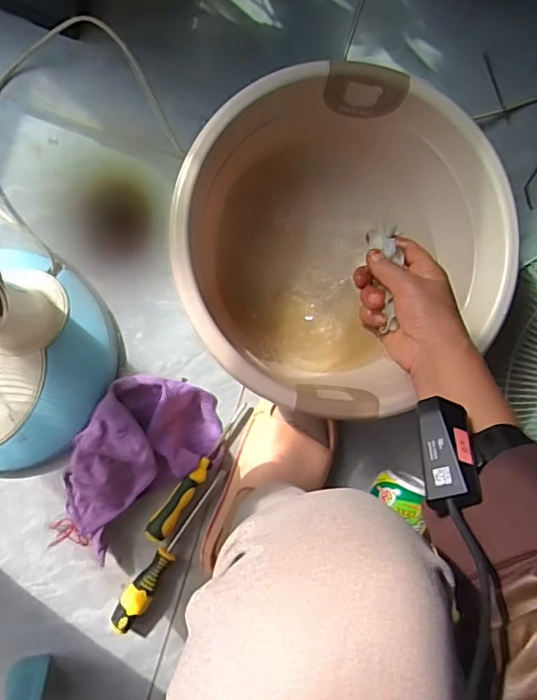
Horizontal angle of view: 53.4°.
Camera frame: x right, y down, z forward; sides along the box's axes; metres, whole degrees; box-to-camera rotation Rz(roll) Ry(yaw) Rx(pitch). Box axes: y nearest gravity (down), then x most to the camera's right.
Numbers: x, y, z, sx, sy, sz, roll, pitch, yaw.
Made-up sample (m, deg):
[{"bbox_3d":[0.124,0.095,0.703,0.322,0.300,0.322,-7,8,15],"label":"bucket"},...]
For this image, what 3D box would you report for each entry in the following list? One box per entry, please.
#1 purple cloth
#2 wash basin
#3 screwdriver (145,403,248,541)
[{"bbox_3d":[-0.161,0.131,0.641,0.139,0.048,0.222,37,85,-6],"label":"purple cloth"},{"bbox_3d":[0.076,-0.119,0.631,0.357,0.153,0.334,0,90,-8],"label":"wash basin"},{"bbox_3d":[-0.087,0.150,0.666,0.030,0.024,0.192,35,85,-6],"label":"screwdriver"}]

